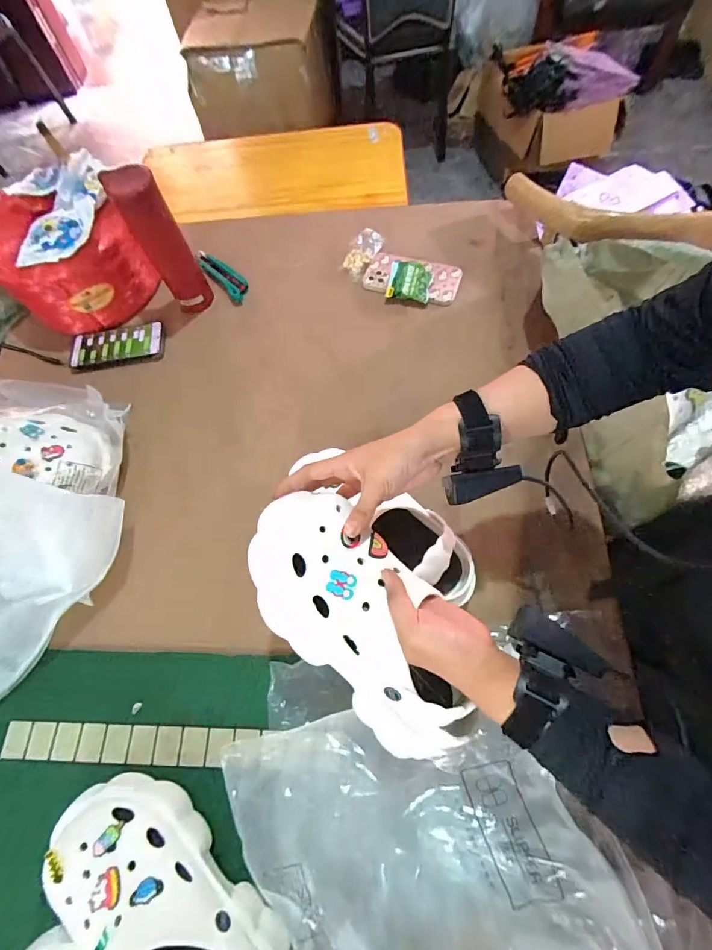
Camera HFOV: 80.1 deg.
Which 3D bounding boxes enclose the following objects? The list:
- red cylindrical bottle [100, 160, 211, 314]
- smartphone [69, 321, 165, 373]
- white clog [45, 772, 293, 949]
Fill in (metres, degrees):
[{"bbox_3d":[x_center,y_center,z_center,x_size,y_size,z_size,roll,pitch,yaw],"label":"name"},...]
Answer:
[{"bbox_3d":[-0.294,-0.353,0.655,0.067,0.209,0.073,-2,66,4],"label":"red cylindrical bottle"},{"bbox_3d":[-0.408,-0.217,0.720,0.164,0.017,0.083,-7,68,0],"label":"smartphone"},{"bbox_3d":[-0.178,0.409,0.399,0.268,0.095,0.108,37,74,16],"label":"white clog"}]

